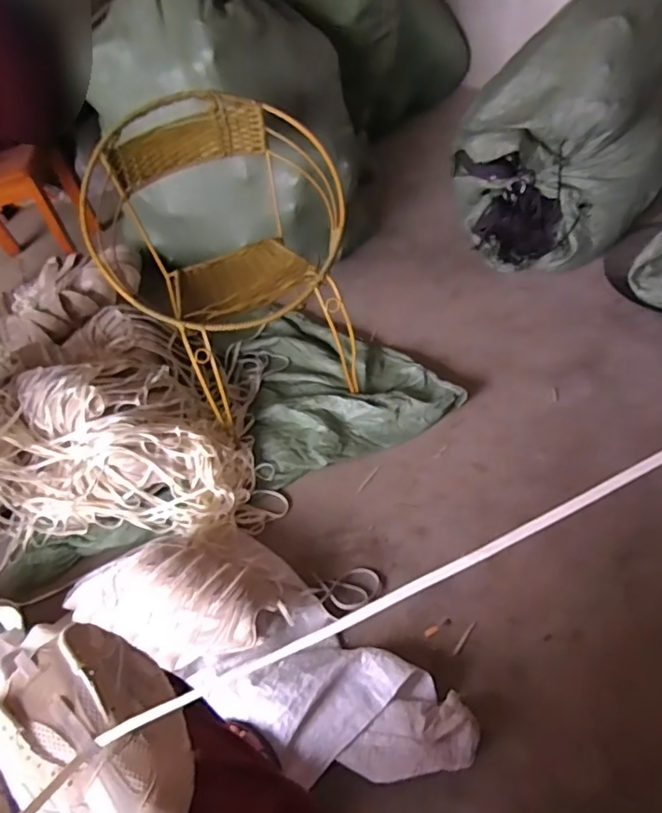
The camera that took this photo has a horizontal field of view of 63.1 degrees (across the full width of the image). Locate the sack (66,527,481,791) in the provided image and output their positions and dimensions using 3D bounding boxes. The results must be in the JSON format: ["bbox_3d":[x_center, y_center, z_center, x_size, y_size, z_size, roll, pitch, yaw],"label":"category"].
[{"bbox_3d":[-0.132,0.401,0.910,0.718,0.134,0.304,27,61,28],"label":"sack"}]

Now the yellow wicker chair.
[{"bbox_3d":[-0.184,-0.330,1.206,0.466,0.481,0.490,-18,52,0],"label":"yellow wicker chair"}]

